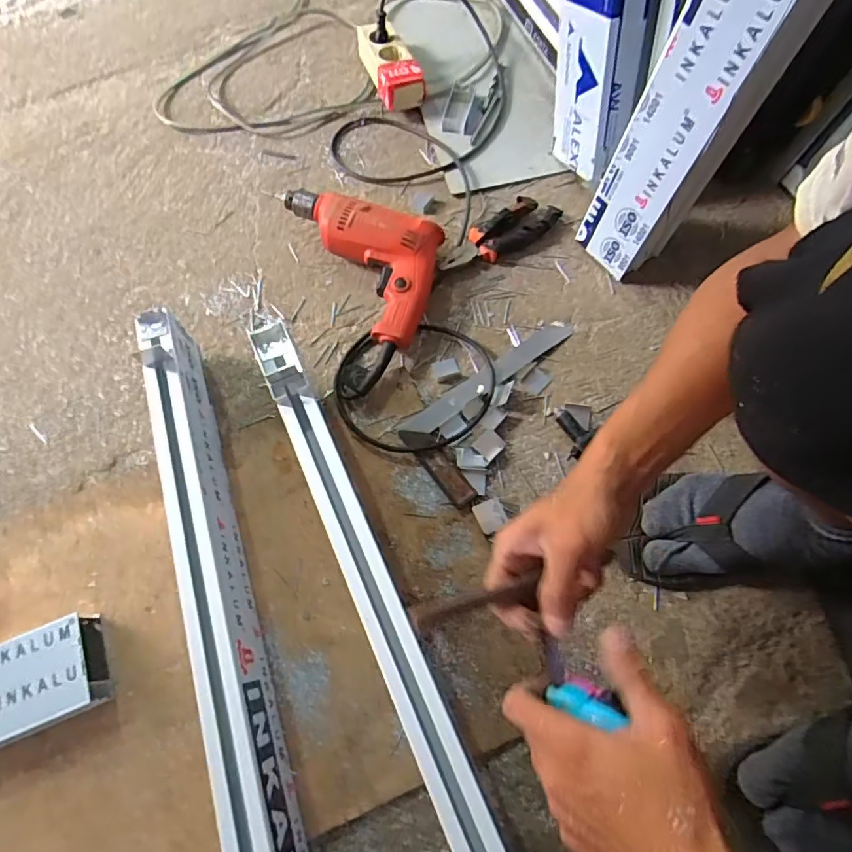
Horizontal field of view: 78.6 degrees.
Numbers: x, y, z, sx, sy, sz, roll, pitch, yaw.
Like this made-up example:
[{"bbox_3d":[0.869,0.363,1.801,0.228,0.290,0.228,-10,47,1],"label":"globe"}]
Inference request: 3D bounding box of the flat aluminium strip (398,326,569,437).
[{"bbox_3d":[0.076,-0.058,0.617,0.238,0.008,0.031,-35,63,-14],"label":"flat aluminium strip"}]

